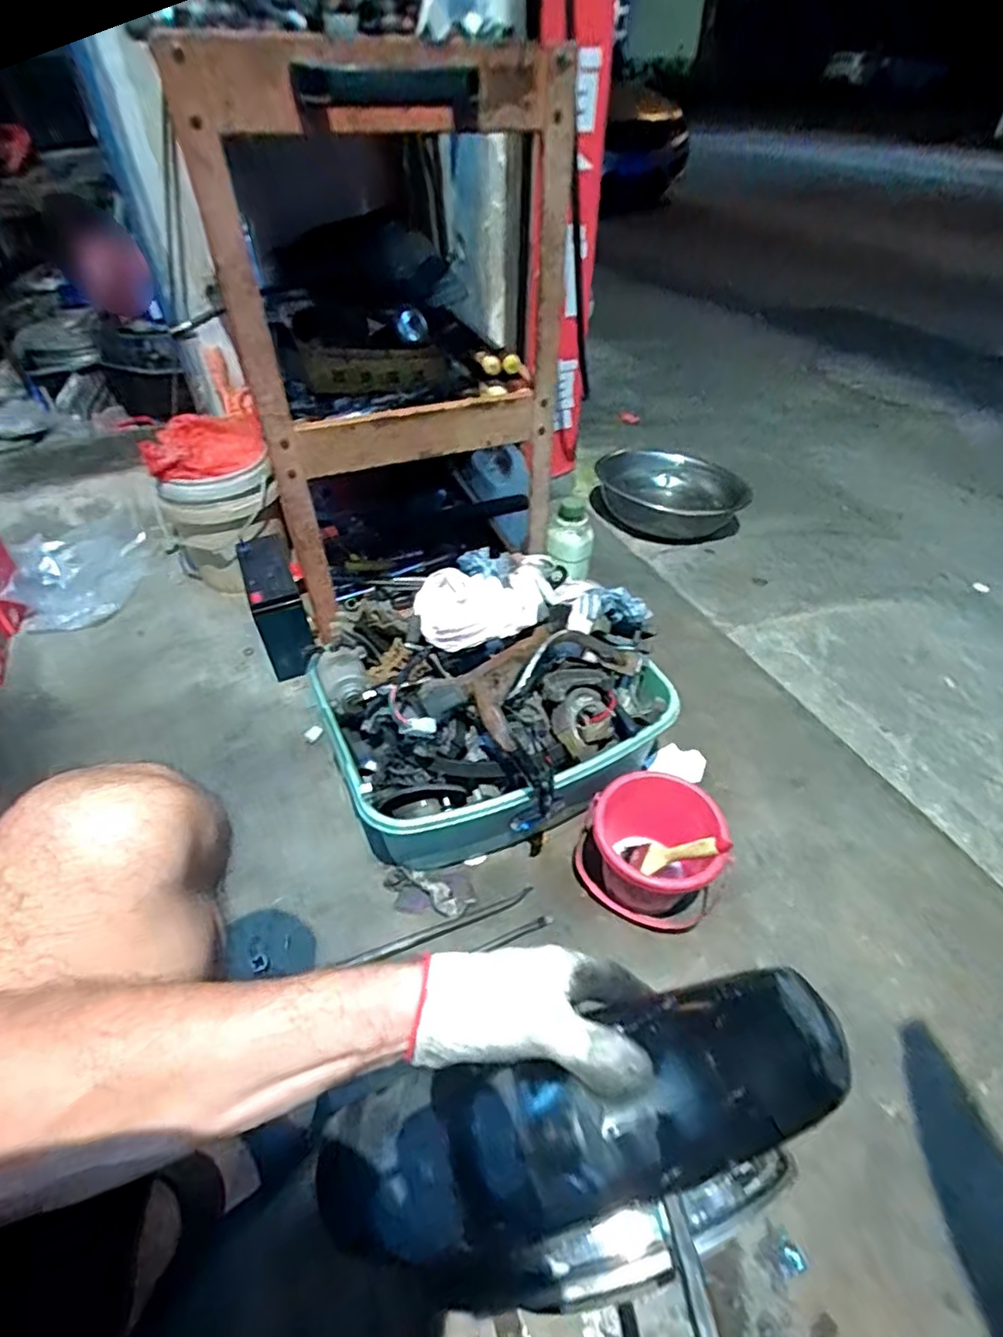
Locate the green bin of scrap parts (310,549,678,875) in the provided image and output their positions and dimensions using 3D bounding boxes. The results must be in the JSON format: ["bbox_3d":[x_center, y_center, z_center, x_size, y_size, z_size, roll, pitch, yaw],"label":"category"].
[{"bbox_3d":[0.000,0.044,0.806,0.430,0.314,0.328,-19,48,-18],"label":"green bin of scrap parts"}]

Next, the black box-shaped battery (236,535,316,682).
[{"bbox_3d":[-0.379,-0.097,1.039,0.074,0.196,0.206,-18,48,-17],"label":"black box-shaped battery"}]

